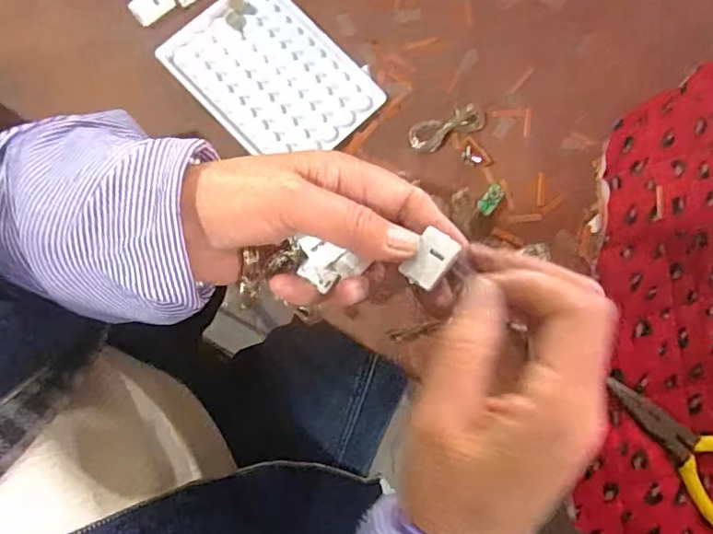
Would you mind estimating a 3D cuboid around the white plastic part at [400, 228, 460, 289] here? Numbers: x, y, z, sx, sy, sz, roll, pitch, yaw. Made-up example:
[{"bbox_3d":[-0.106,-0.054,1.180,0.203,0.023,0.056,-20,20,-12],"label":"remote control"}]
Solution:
[{"bbox_3d":[0.034,-0.003,0.260,0.018,0.005,0.026,37,81,6],"label":"white plastic part"}]

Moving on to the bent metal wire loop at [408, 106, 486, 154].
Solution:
[{"bbox_3d":[0.061,-0.093,0.368,0.052,0.006,0.020,-22,81,-5],"label":"bent metal wire loop"}]

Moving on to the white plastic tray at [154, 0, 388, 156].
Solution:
[{"bbox_3d":[-0.057,-0.129,0.369,0.095,0.006,0.130,-43,83,-8],"label":"white plastic tray"}]

